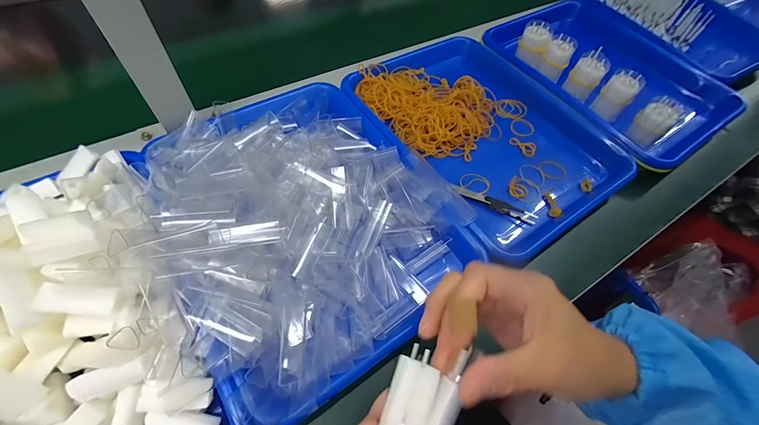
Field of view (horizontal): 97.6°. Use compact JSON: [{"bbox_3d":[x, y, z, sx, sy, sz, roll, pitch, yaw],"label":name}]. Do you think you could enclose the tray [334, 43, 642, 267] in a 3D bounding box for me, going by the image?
[{"bbox_3d":[0.127,-0.115,0.453,0.246,0.044,0.352,-30,65,-21],"label":"tray"}]

